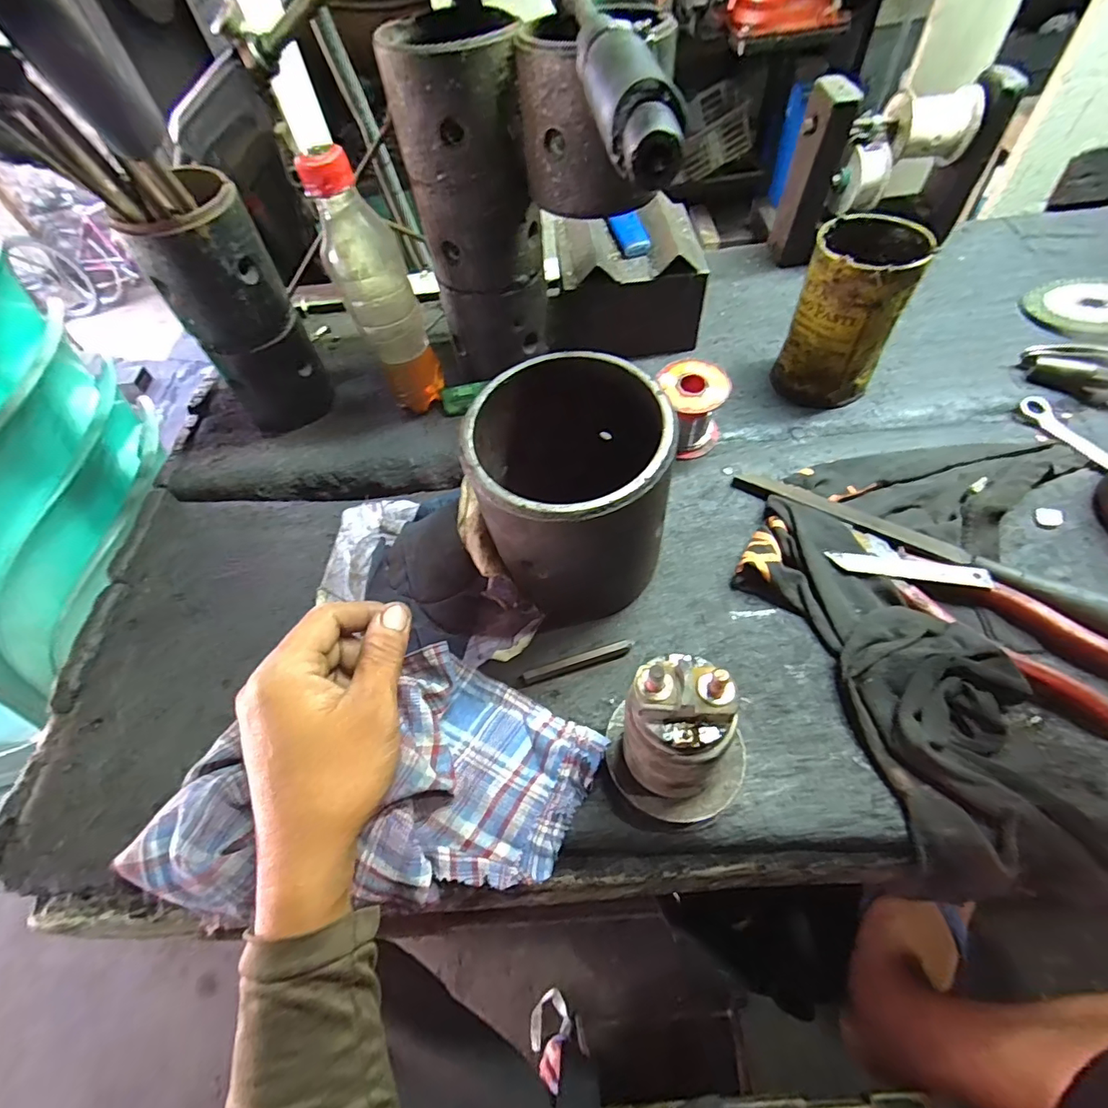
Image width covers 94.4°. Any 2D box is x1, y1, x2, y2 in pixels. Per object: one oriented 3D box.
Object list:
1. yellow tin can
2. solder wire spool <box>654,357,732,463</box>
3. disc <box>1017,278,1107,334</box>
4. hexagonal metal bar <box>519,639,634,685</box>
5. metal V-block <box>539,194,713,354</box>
[{"bbox_3d":[0.222,-0.182,0.392,0.070,0.115,0.073,23,61,20],"label":"yellow tin can"},{"bbox_3d":[0.106,-0.111,0.392,0.048,0.055,0.047,-3,56,4],"label":"solder wire spool"},{"bbox_3d":[0.476,-0.222,0.454,0.102,0.012,0.081,-14,58,-5],"label":"disc"},{"bbox_3d":[0.015,0.069,0.329,0.073,0.006,0.009,-17,56,-5],"label":"hexagonal metal bar"},{"bbox_3d":[0.063,-0.244,0.456,0.124,0.080,0.126,-7,56,2],"label":"metal V-block"}]

